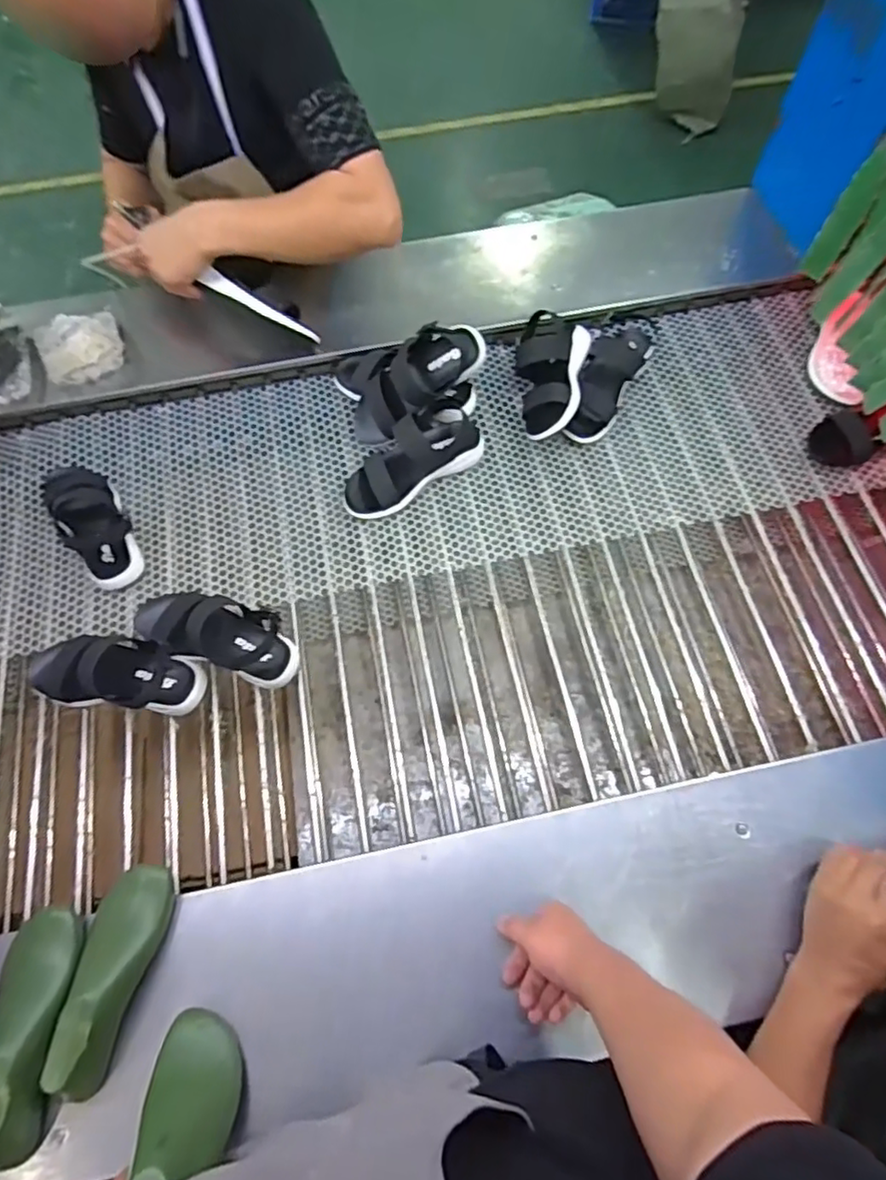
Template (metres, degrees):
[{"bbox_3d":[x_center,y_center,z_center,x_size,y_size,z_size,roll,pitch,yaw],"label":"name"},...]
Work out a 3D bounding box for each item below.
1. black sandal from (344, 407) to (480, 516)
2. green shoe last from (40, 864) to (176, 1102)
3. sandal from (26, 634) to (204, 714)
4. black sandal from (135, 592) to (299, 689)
[{"bbox_3d":[-0.049,-0.193,0.934,0.221,0.075,0.084,-36,69,-12],"label":"black sandal"},{"bbox_3d":[-0.348,0.401,0.642,0.079,0.061,0.211,6,67,6],"label":"green shoe last"},{"bbox_3d":[-0.429,0.108,0.798,0.224,0.093,0.087,8,67,6],"label":"sandal"},{"bbox_3d":[-0.311,0.054,0.827,0.246,0.085,0.092,15,68,10],"label":"black sandal"}]

